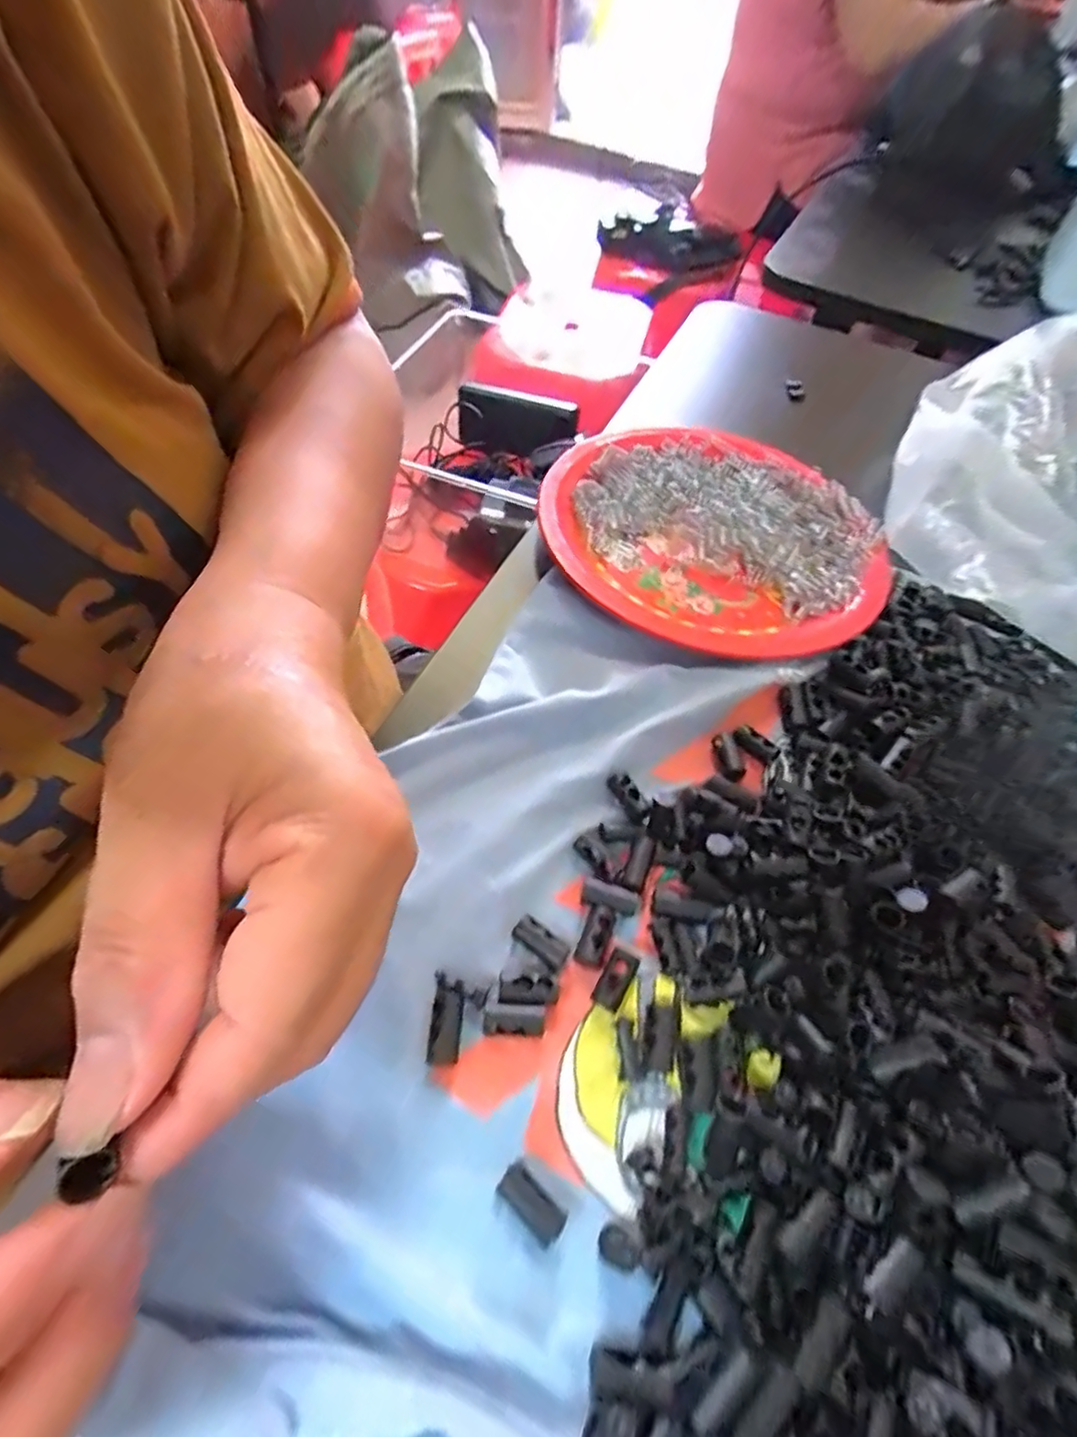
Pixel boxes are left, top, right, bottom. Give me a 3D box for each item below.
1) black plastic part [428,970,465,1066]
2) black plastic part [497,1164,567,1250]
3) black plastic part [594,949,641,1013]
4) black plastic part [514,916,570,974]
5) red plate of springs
[{"bbox_3d":[-0.027,0.088,0.177,0.009,0.004,0.024,4,57,-1],"label":"black plastic part"},{"bbox_3d":[-0.002,0.125,0.155,0.018,0.005,0.009,36,62,18],"label":"black plastic part"},{"bbox_3d":[0.024,0.081,0.186,0.009,0.004,0.017,26,58,12],"label":"black plastic part"},{"bbox_3d":[0.001,0.070,0.188,0.019,0.004,0.009,35,60,17],"label":"black plastic part"},{"bbox_3d":[0.083,-0.090,0.294,0.154,0.016,0.156,2,57,-3],"label":"red plate of springs"}]

